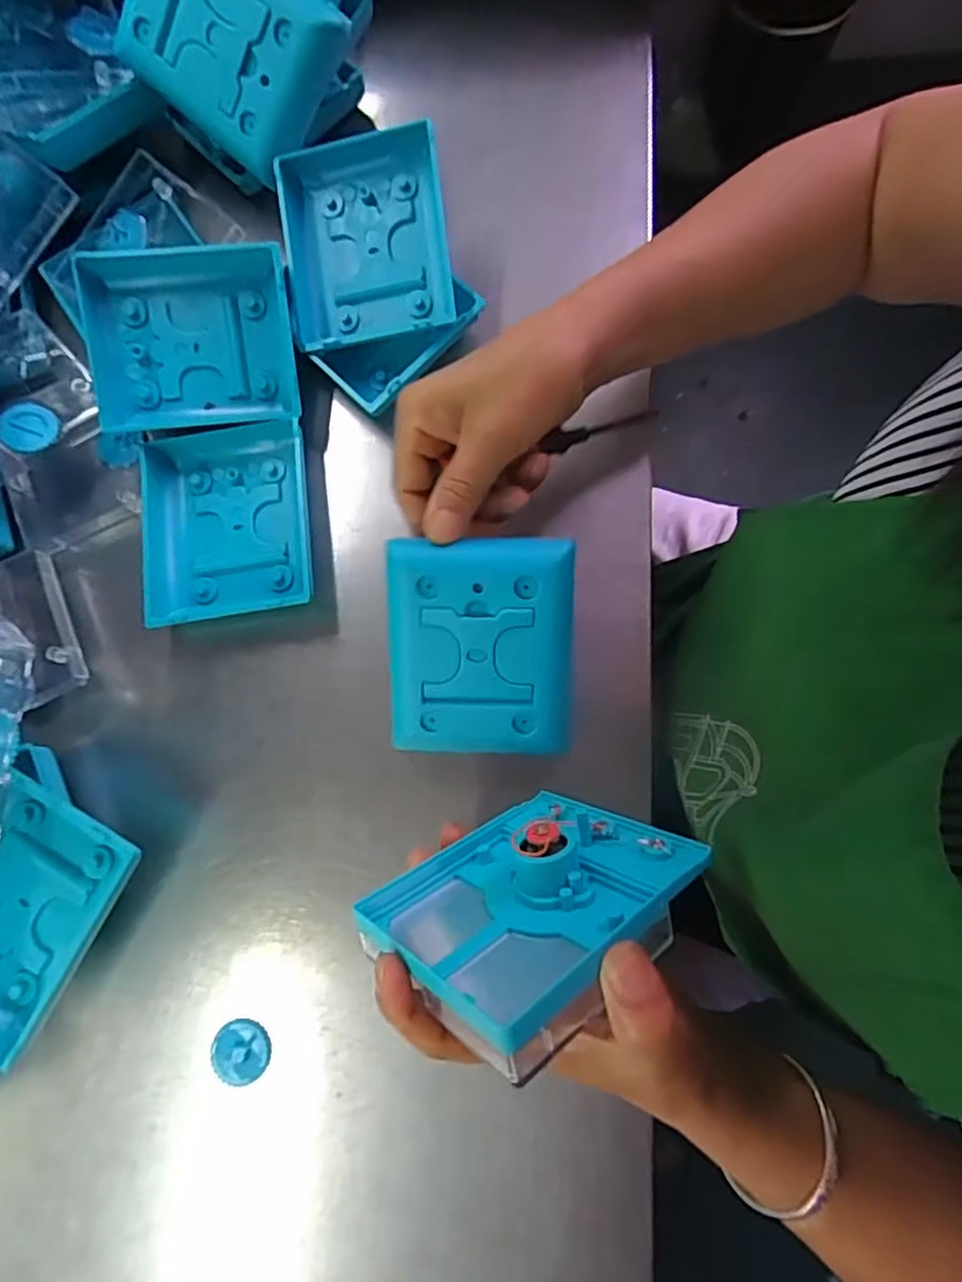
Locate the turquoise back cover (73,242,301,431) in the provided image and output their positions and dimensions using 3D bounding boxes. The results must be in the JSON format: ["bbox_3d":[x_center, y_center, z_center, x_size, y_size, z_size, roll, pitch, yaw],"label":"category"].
[{"bbox_3d":[-0.169,-0.174,0.370,0.117,0.022,0.093,-5,104,-4],"label":"turquoise back cover"}]

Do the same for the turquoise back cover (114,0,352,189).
[{"bbox_3d":[-0.138,-0.329,0.349,0.111,0.020,0.093,35,121,-11],"label":"turquoise back cover"}]

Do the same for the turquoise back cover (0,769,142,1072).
[{"bbox_3d":[-0.237,0.131,0.315,0.097,0.023,0.116,24,82,8],"label":"turquoise back cover"}]

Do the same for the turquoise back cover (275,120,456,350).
[{"bbox_3d":[-0.069,-0.234,0.376,0.096,0.022,0.110,-6,94,5],"label":"turquoise back cover"}]

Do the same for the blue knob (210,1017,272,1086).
[{"bbox_3d":[-0.123,0.210,0.324,0.029,0.004,0.029,-1,79,4],"label":"blue knob"}]

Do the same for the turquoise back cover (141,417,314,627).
[{"bbox_3d":[-0.149,-0.071,0.370,0.095,0.021,0.118,-8,79,3],"label":"turquoise back cover"}]

